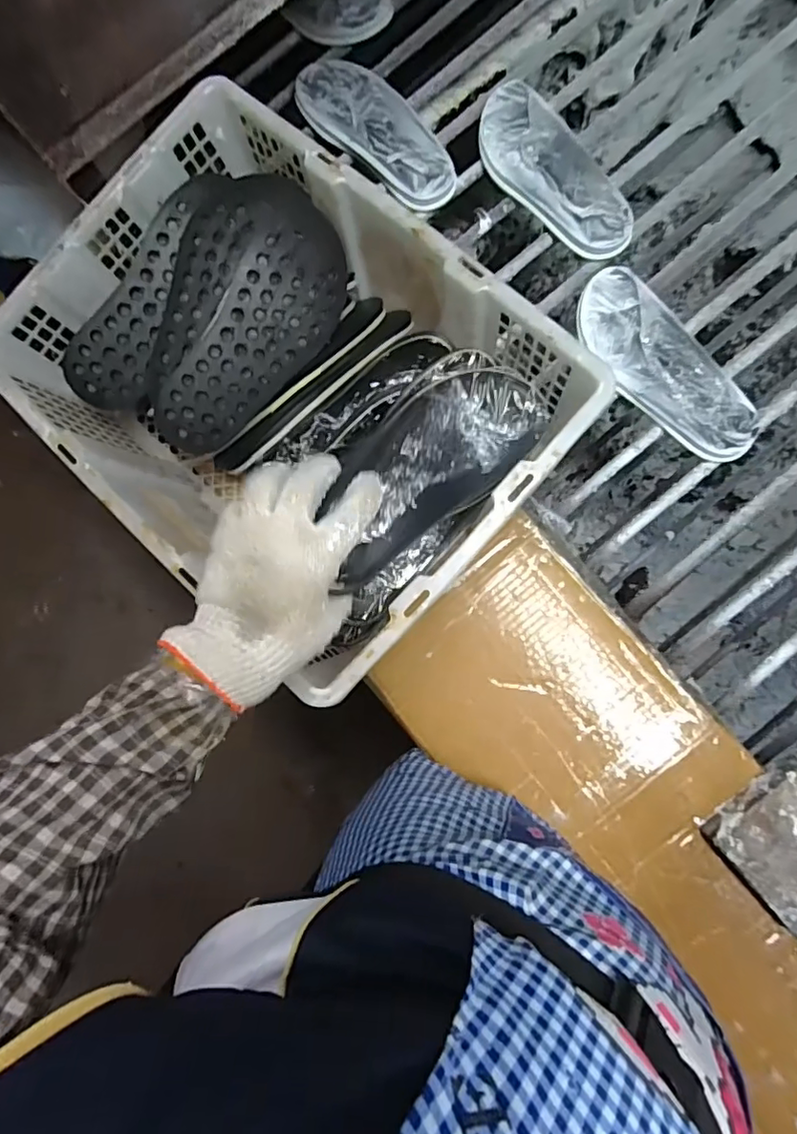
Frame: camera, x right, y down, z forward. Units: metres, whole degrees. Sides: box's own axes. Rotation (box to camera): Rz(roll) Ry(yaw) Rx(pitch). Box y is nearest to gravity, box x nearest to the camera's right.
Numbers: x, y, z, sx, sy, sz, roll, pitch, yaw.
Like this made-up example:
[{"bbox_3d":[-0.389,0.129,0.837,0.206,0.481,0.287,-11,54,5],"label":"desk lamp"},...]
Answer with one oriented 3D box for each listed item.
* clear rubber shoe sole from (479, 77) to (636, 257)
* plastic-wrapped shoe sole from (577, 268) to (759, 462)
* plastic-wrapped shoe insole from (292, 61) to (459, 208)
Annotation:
[{"bbox_3d":[0.181,-0.471,0.676,0.088,0.017,0.253,-37,81,3],"label":"clear rubber shoe sole"},{"bbox_3d":[0.293,-0.223,0.633,0.098,0.017,0.246,-33,81,4],"label":"plastic-wrapped shoe sole"},{"bbox_3d":[-0.029,-0.561,0.720,0.097,0.016,0.256,-45,80,2],"label":"plastic-wrapped shoe insole"}]

